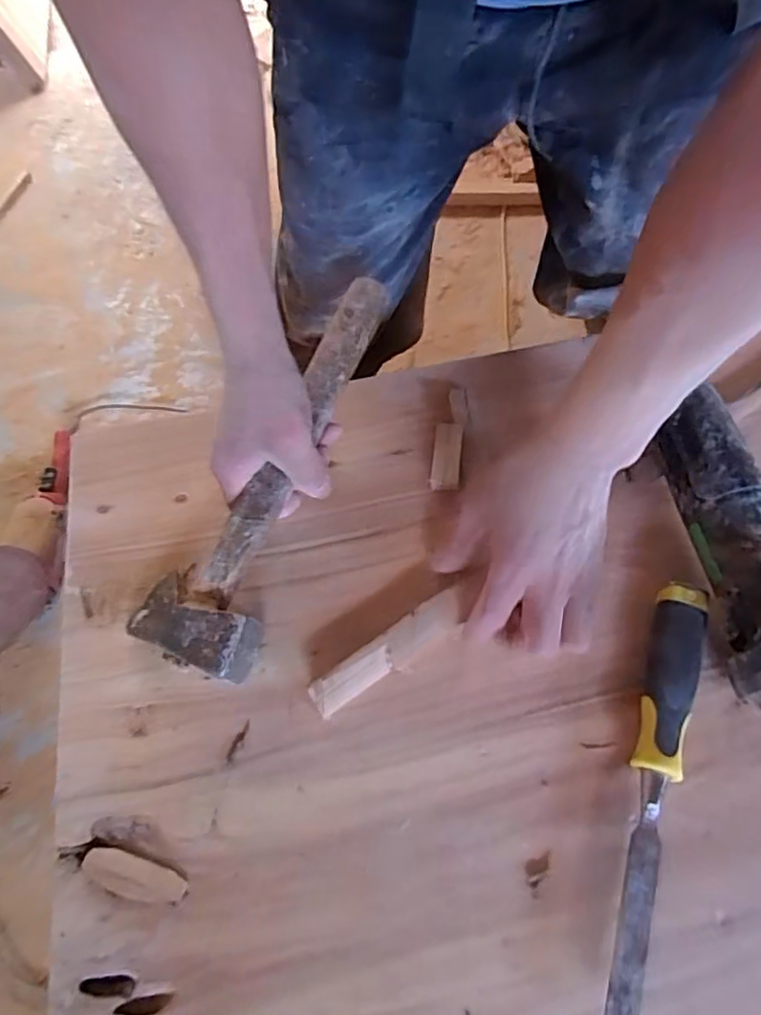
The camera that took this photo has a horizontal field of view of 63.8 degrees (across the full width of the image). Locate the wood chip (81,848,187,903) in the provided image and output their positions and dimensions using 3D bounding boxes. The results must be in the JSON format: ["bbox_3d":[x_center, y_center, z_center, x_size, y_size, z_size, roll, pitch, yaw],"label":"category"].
[{"bbox_3d":[-0.144,0.215,0.356,0.063,0.005,0.019,15,62,10],"label":"wood chip"}]

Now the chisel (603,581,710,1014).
[{"bbox_3d":[0.160,0.165,0.359,0.028,0.028,0.256,17,63,11],"label":"chisel"}]

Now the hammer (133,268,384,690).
[{"bbox_3d":[-0.078,-0.037,0.453,0.088,0.052,0.316,18,72,12],"label":"hammer"}]

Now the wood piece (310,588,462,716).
[{"bbox_3d":[0.006,0.097,0.408,0.114,0.018,0.026,-31,64,-14],"label":"wood piece"}]

